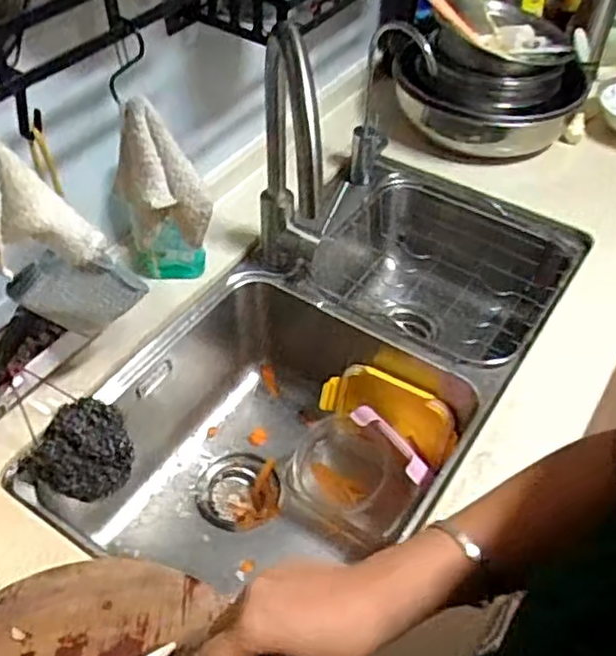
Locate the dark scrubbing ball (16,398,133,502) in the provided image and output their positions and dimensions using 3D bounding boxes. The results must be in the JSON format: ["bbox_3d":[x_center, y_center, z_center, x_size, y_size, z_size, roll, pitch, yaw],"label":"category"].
[{"bbox_3d":[-0.244,0.134,0.737,0.088,0.064,0.106,28,53,22],"label":"dark scrubbing ball"}]

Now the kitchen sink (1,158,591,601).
[{"bbox_3d":[0.037,0.079,0.932,0.407,0.226,0.700,27,53,21],"label":"kitchen sink"}]

